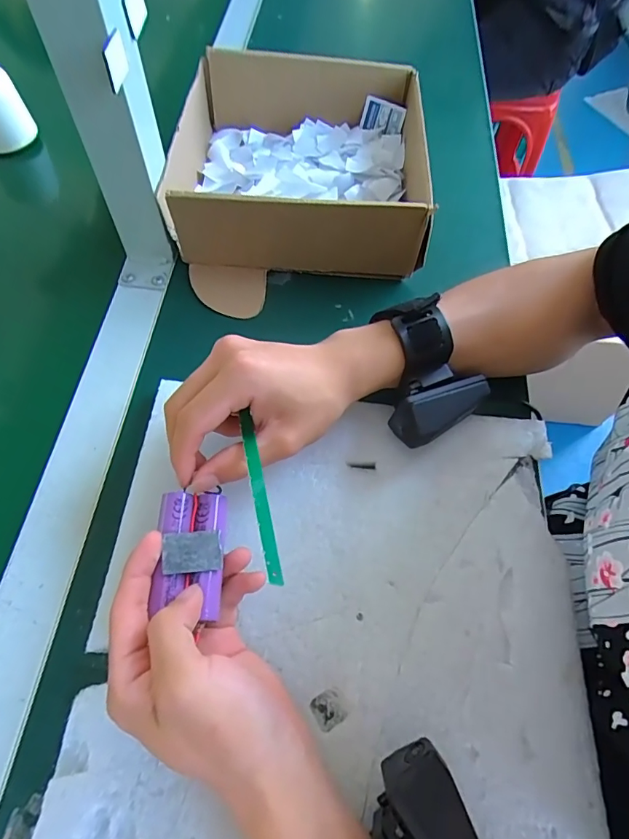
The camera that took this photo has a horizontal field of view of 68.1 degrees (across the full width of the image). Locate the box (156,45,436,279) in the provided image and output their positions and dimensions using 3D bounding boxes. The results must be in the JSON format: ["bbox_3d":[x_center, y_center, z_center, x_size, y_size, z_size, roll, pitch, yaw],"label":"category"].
[{"bbox_3d":[-0.011,-0.233,0.424,0.209,0.077,0.215,3,61,0],"label":"box"}]

